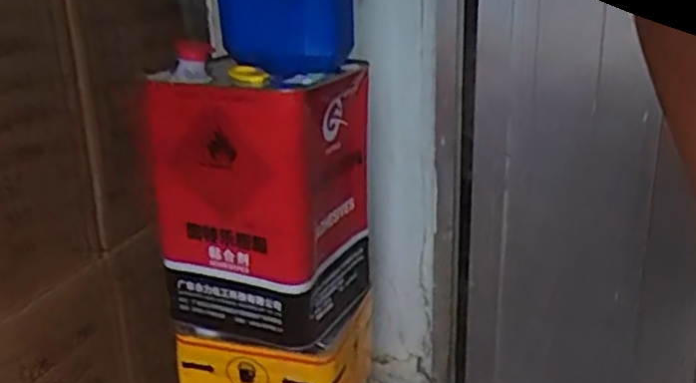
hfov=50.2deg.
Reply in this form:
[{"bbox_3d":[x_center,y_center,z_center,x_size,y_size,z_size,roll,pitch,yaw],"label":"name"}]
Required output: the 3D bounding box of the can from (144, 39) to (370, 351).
[{"bbox_3d":[-0.124,0.000,1.062,0.261,0.349,0.243,3,21,15],"label":"can"}]

